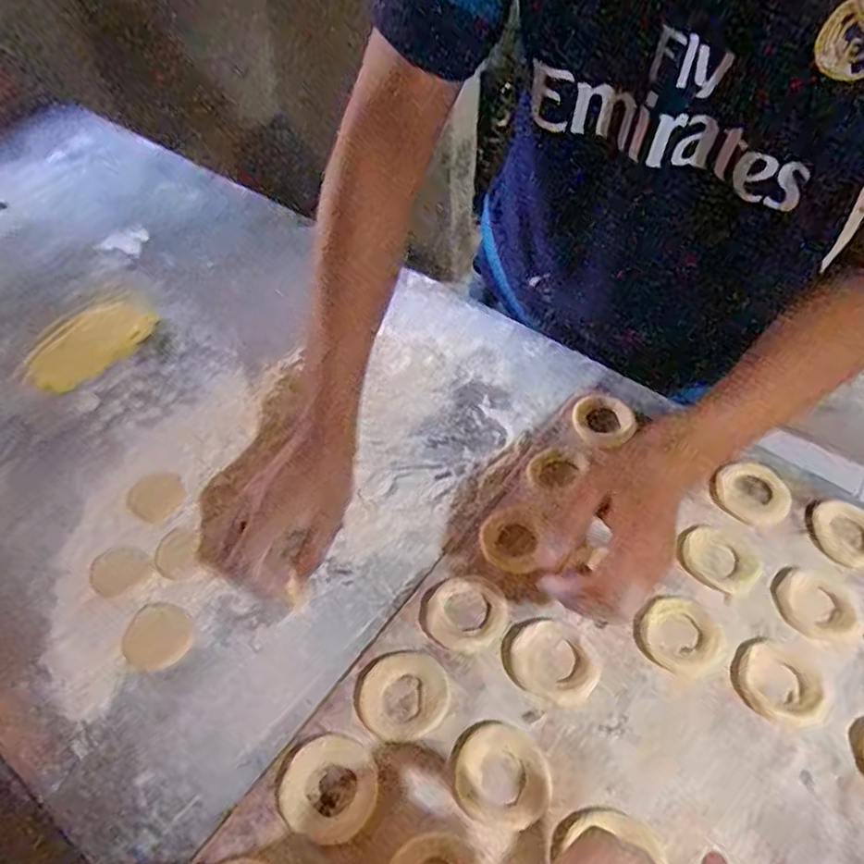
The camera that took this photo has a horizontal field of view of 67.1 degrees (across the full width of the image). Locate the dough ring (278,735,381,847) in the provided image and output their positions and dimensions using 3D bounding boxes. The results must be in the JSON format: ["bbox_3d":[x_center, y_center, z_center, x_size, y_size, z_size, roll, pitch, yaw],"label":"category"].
[{"bbox_3d":[-0.073,0.253,0.465,0.066,0.005,0.067,0,50,0],"label":"dough ring"}]

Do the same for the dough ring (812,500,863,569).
[{"bbox_3d":[0.377,0.091,0.585,0.057,0.008,0.065,4,50,4],"label":"dough ring"}]

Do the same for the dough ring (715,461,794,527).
[{"bbox_3d":[0.305,0.057,0.621,0.062,0.009,0.066,0,50,0],"label":"dough ring"}]

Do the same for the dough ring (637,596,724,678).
[{"bbox_3d":[0.203,0.166,0.534,0.065,0.006,0.063,0,50,0],"label":"dough ring"}]

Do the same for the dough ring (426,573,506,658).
[{"bbox_3d":[0.030,0.154,0.550,0.063,0.007,0.068,0,50,0],"label":"dough ring"}]

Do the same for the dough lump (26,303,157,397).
[{"bbox_3d":[-0.394,-0.103,0.750,0.087,0.015,0.151,19,53,16],"label":"dough lump"}]

